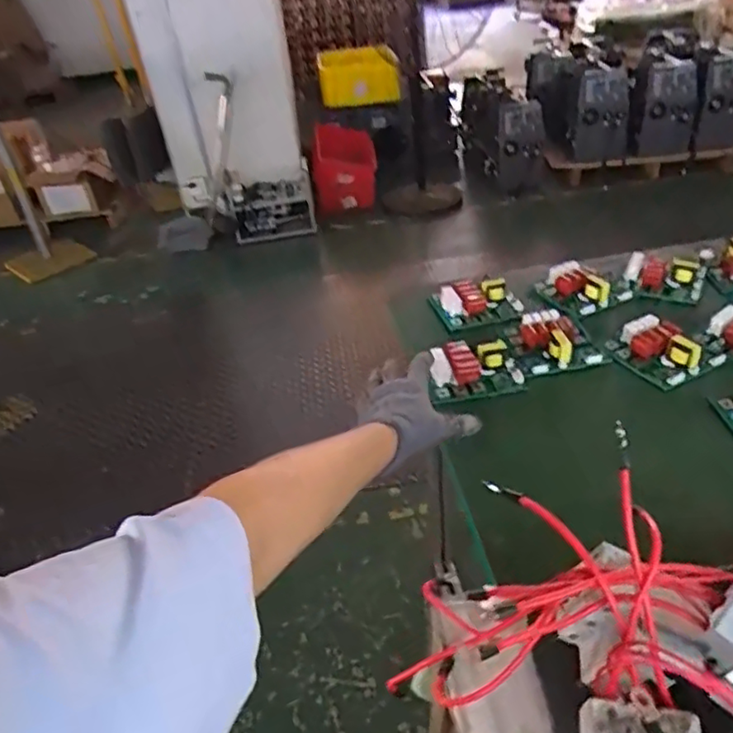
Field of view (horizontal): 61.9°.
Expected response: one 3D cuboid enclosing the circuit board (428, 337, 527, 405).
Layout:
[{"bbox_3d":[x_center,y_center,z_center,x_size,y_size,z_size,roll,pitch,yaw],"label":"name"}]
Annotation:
[{"bbox_3d":[0.141,0.004,0.780,0.110,0.048,0.075,-7,30,-4],"label":"circuit board"}]

